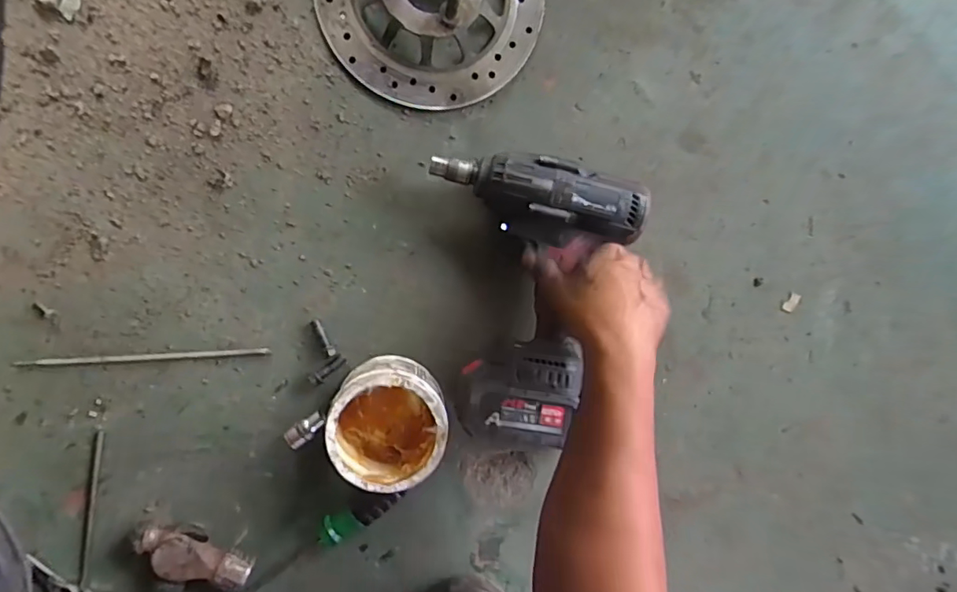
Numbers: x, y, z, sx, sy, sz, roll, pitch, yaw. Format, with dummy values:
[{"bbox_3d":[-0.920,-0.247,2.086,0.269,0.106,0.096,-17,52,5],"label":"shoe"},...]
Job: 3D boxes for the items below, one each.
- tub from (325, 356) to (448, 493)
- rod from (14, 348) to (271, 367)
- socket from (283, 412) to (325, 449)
[{"bbox_3d":[-0.081,0.112,0.480,0.095,0.086,0.100,-1,94,-7],"label":"tub"},{"bbox_3d":[-0.311,0.058,0.488,0.218,0.004,0.008,-2,95,-7],"label":"rod"},{"bbox_3d":[-0.166,0.128,0.502,0.040,0.018,0.019,-38,98,-3],"label":"socket"}]

